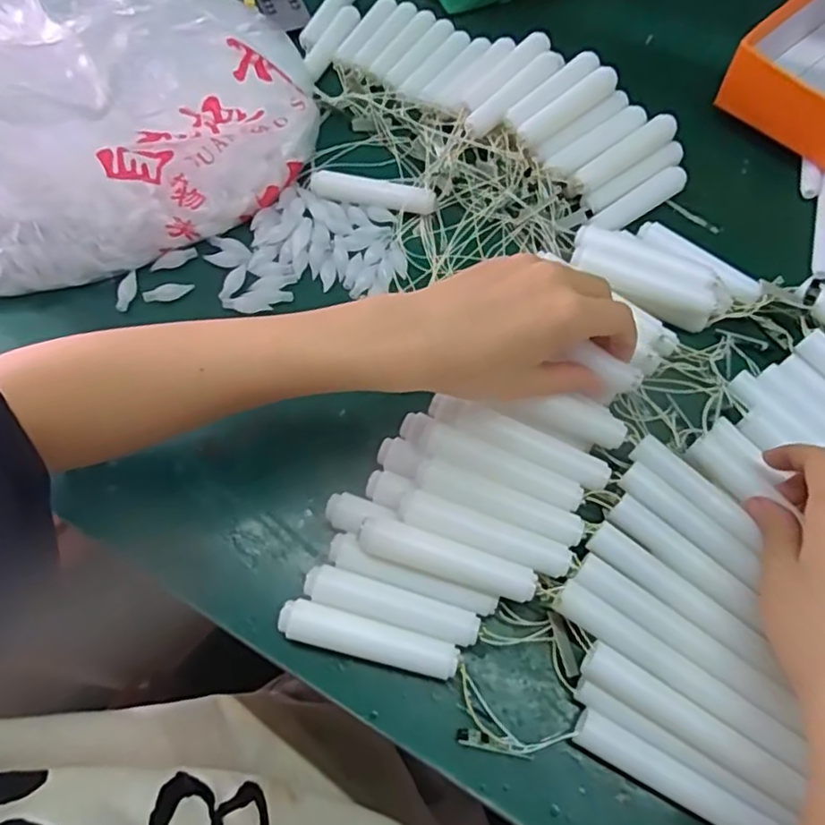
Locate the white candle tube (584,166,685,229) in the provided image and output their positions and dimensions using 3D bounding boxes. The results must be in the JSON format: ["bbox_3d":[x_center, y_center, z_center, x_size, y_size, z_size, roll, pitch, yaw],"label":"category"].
[{"bbox_3d":[0.162,-0.149,0.456,0.086,0.016,0.017,-32,68,-15],"label":"white candle tube"}]

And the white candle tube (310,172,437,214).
[{"bbox_3d":[-0.029,-0.161,0.471,0.092,0.018,0.019,10,63,4],"label":"white candle tube"}]

